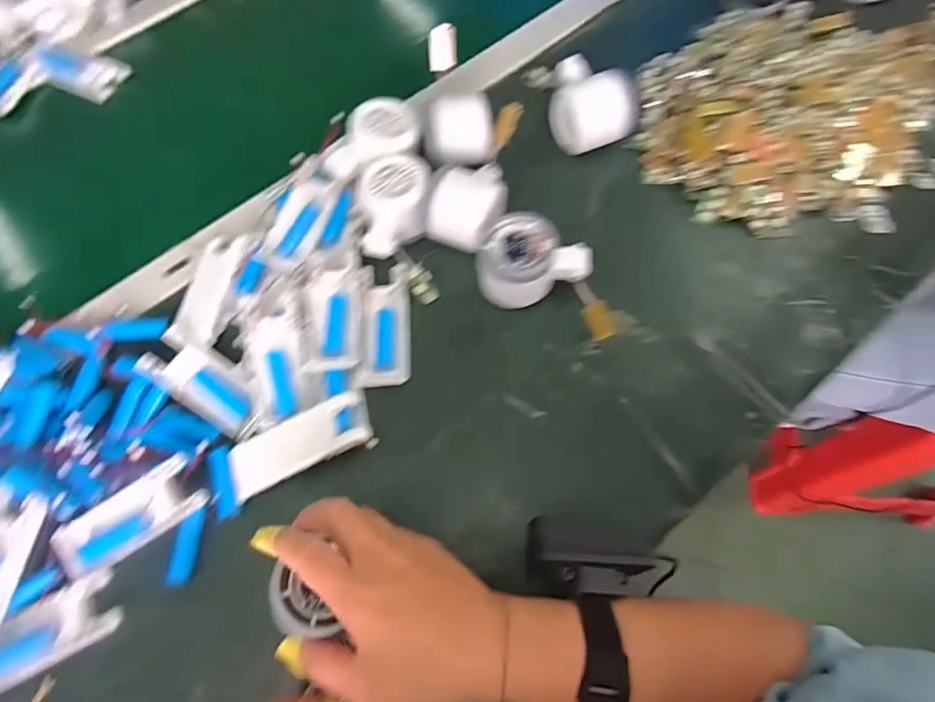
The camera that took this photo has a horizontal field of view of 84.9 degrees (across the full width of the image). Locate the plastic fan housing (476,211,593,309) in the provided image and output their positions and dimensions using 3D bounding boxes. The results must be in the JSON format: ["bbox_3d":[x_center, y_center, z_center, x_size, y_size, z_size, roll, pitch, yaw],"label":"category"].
[{"bbox_3d":[0.051,-0.073,0.413,0.090,0.052,0.059,-17,68,-4],"label":"plastic fan housing"}]

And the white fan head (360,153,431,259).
[{"bbox_3d":[-0.059,-0.121,0.428,0.056,0.041,0.080,1,68,3],"label":"white fan head"}]

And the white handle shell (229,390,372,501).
[{"bbox_3d":[-0.123,0.068,0.378,0.105,0.023,0.043,-26,69,-7],"label":"white handle shell"}]

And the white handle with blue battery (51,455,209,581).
[{"bbox_3d":[-0.237,0.116,0.356,0.105,0.028,0.036,-29,69,-9],"label":"white handle with blue battery"}]

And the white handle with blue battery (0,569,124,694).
[{"bbox_3d":[-0.284,0.189,0.339,0.094,0.017,0.041,-29,69,-9],"label":"white handle with blue battery"}]

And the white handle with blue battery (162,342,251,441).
[{"bbox_3d":[-0.198,0.030,0.394,0.073,0.018,0.039,31,73,14],"label":"white handle with blue battery"}]

